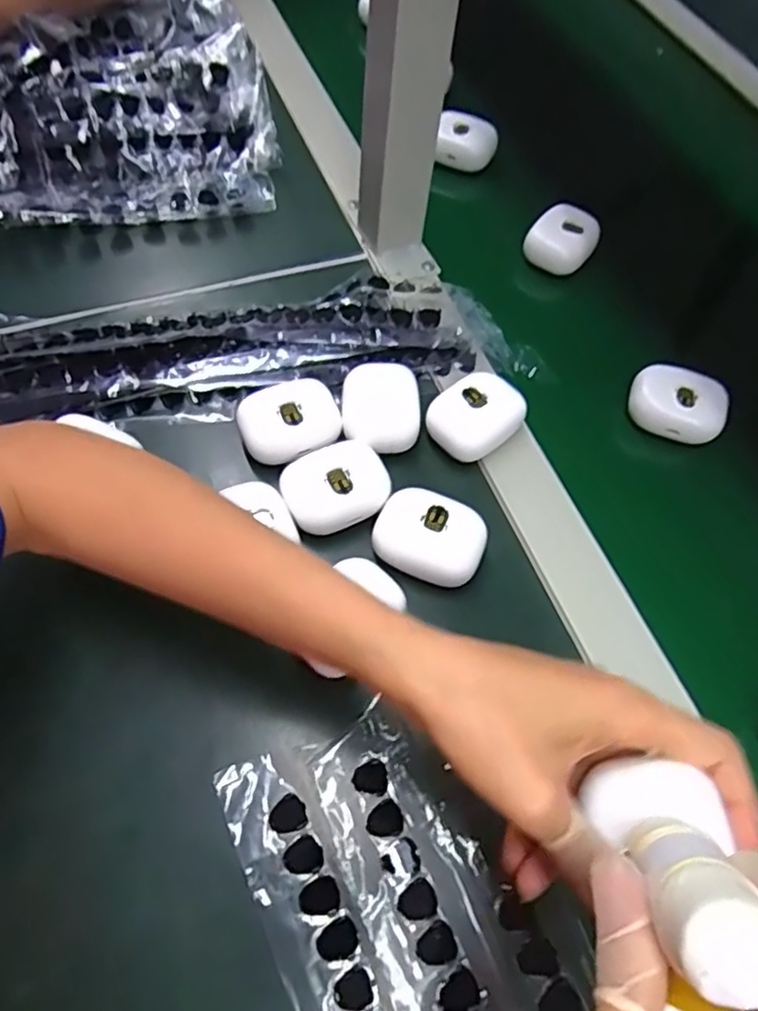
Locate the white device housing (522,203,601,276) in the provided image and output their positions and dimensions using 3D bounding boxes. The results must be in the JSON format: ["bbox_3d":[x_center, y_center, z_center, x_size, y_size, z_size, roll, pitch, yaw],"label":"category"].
[{"bbox_3d":[0.141,-0.204,0.499,0.049,0.026,0.053,26,64,11],"label":"white device housing"}]

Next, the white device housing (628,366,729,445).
[{"bbox_3d":[0.195,-0.066,0.421,0.058,0.021,0.042,16,62,6],"label":"white device housing"}]

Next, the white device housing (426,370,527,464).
[{"bbox_3d":[0.059,-0.054,0.397,0.059,0.022,0.044,-36,69,-19],"label":"white device housing"}]

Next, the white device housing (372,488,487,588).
[{"bbox_3d":[0.027,0.019,0.357,0.058,0.023,0.046,16,62,6],"label":"white device housing"}]

